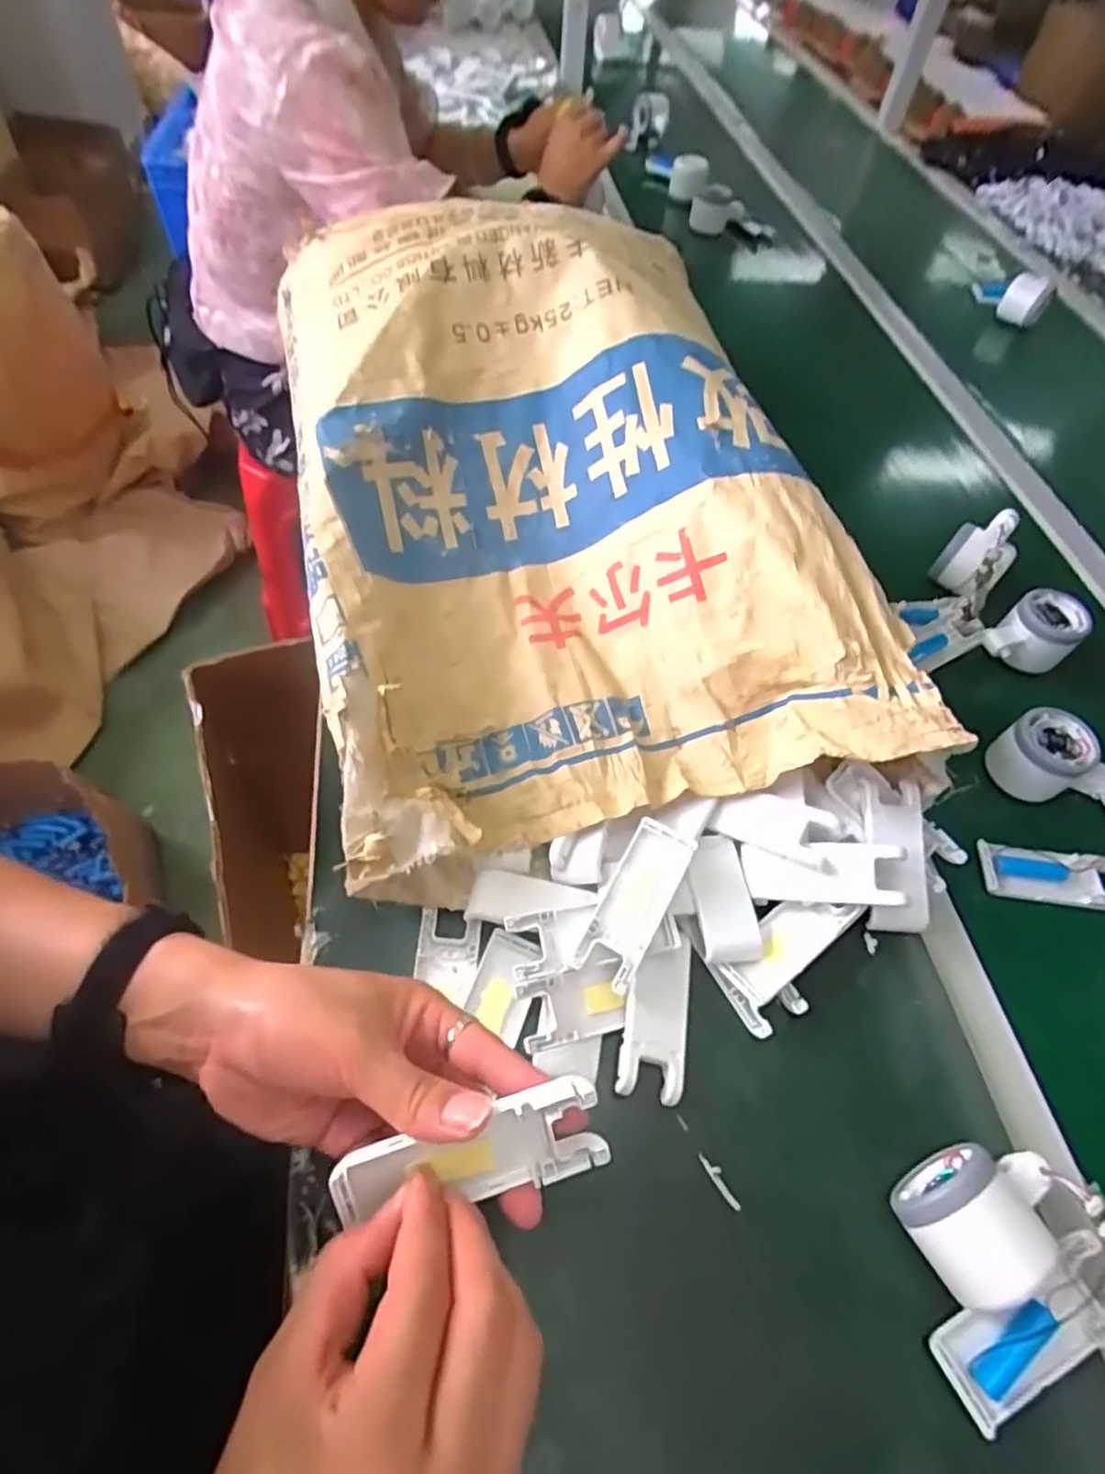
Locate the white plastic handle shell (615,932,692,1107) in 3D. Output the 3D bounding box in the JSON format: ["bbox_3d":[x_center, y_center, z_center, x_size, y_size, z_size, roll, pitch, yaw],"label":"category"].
[{"bbox_3d":[0.063,0.167,0.415,0.039,0.027,0.092,9,56,1],"label":"white plastic handle shell"}]

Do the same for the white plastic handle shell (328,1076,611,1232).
[{"bbox_3d":[-0.032,0.165,0.270,0.104,0.039,0.015,-7,19,-9],"label":"white plastic handle shell"}]

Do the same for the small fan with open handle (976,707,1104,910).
[{"bbox_3d":[0.373,0.050,0.509,0.103,0.050,0.136,10,56,2],"label":"small fan with open handle"}]

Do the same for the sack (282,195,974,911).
[{"bbox_3d":[-0.009,-0.212,0.547,0.369,0.156,0.602,-9,57,-11],"label":"sack"}]

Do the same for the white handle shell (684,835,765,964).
[{"bbox_3d":[0.110,0.106,0.450,0.041,0.013,0.080,-7,57,-10],"label":"white handle shell"}]

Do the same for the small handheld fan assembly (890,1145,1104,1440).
[{"bbox_3d":[0.232,0.263,0.343,0.104,0.056,0.097,-22,61,-18],"label":"small handheld fan assembly"}]

